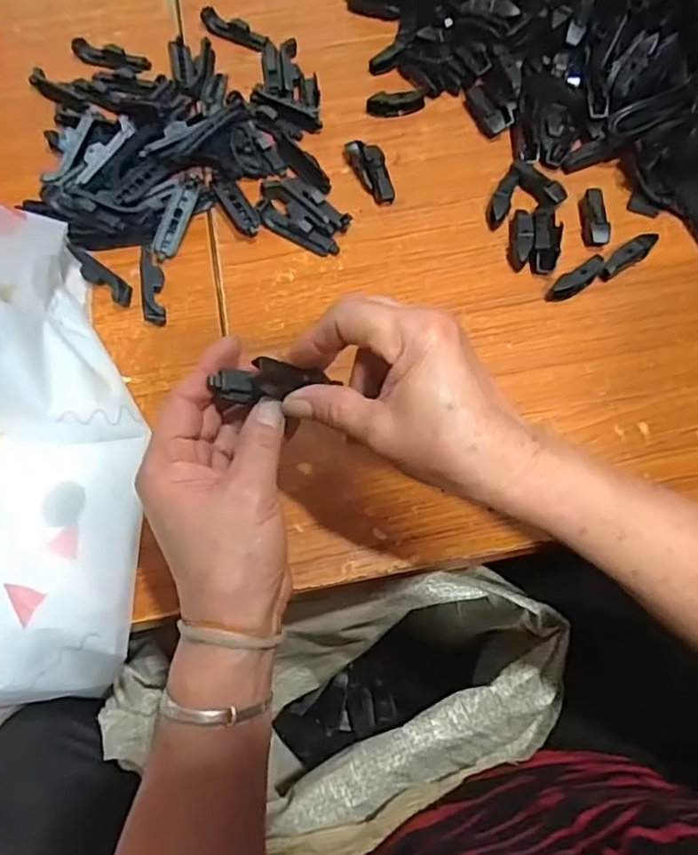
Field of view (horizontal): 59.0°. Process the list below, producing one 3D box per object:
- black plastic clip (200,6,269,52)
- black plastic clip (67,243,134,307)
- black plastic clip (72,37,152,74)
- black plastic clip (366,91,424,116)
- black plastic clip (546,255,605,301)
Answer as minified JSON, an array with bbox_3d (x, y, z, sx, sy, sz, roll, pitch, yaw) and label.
[{"bbox_3d":[-0.111,-0.385,0.595,0.075,0.011,0.021,27,71,11],"label":"black plastic clip"},{"bbox_3d":[-0.199,-0.121,0.488,0.072,0.011,0.018,37,73,15],"label":"black plastic clip"},{"bbox_3d":[-0.225,-0.353,0.585,0.075,0.011,0.023,18,69,8],"label":"black plastic clip"},{"bbox_3d":[0.042,-0.292,0.553,0.053,0.013,0.015,-7,68,-2],"label":"black plastic clip"},{"bbox_3d":[0.176,-0.114,0.475,0.052,0.015,0.015,-34,71,-12],"label":"black plastic clip"}]

